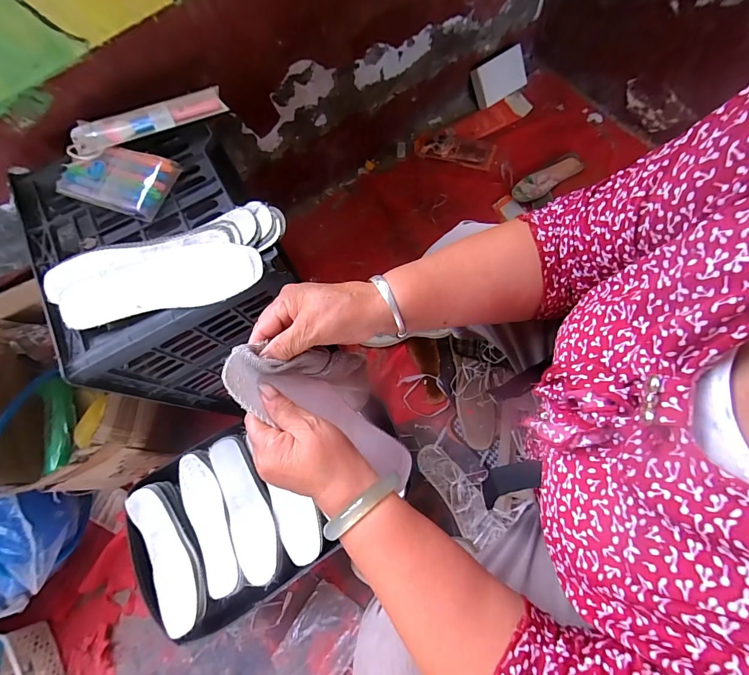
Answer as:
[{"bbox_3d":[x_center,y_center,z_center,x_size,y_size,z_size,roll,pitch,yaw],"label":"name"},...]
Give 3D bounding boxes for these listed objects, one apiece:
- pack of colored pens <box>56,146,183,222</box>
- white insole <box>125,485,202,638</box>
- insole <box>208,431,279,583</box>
[{"bbox_3d":[-0.339,-0.208,0.463,0.140,0.020,0.084,14,74,10],"label":"pack of colored pens"},{"bbox_3d":[-0.345,0.357,0.588,0.073,0.030,0.226,-31,72,-5],"label":"white insole"},{"bbox_3d":[-0.216,0.278,0.590,0.071,0.016,0.227,-25,72,-3],"label":"insole"}]

